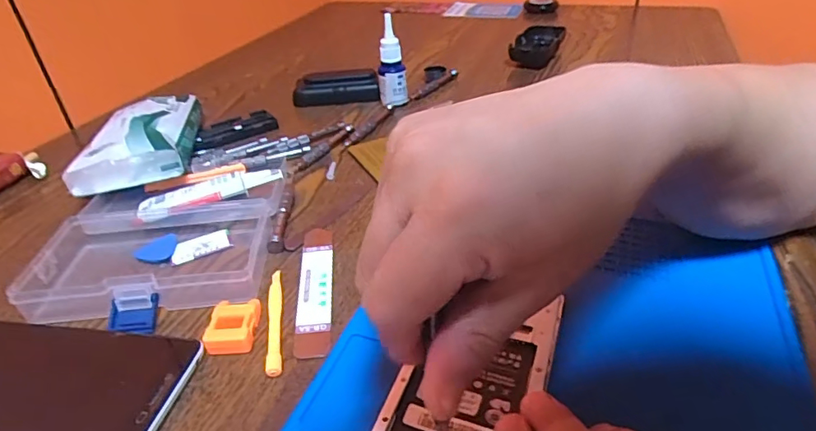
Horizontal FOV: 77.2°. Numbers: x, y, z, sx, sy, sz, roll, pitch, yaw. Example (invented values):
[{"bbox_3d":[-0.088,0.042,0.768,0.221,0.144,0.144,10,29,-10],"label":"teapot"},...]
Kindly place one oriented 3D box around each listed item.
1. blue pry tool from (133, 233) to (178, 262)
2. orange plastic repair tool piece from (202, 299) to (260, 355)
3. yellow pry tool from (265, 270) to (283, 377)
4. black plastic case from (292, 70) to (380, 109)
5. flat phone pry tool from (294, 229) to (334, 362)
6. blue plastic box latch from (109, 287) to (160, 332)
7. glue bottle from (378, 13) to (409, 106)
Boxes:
[{"bbox_3d":[-0.182,0.022,0.368,0.028,0.004,0.033,-10,35,-10],"label":"blue pry tool"},{"bbox_3d":[-0.100,0.064,0.294,0.025,0.014,0.031,-4,34,1],"label":"orange plastic repair tool piece"},{"bbox_3d":[-0.079,0.061,0.303,0.008,0.006,0.082,-9,34,-8],"label":"yellow pry tool"},{"bbox_3d":[-0.083,-0.144,0.585,0.096,0.029,0.032,-2,34,2],"label":"black plastic case"},{"bbox_3d":[-0.060,0.043,0.328,0.022,0.004,0.116,-6,34,-3],"label":"flat phone pry tool"},{"bbox_3d":[-0.167,0.057,0.306,0.028,0.019,0.020,-7,34,-4],"label":"blue plastic box latch"},{"bbox_3d":[-0.017,-0.163,0.549,0.030,0.091,0.028,-2,34,3],"label":"glue bottle"}]

